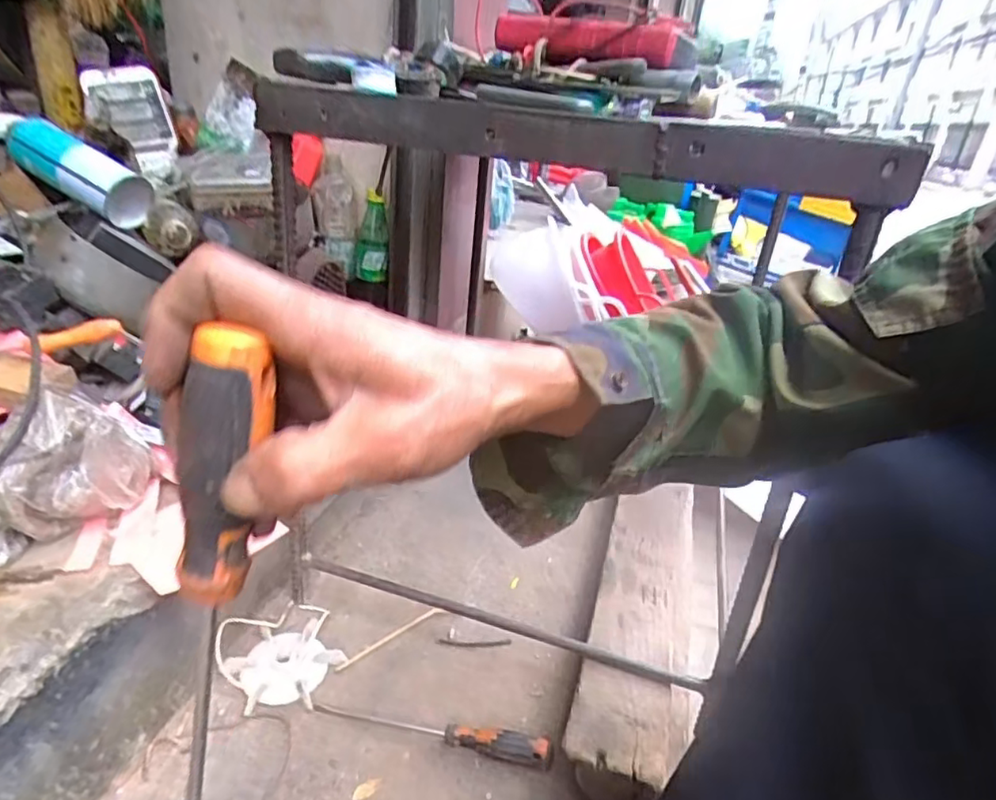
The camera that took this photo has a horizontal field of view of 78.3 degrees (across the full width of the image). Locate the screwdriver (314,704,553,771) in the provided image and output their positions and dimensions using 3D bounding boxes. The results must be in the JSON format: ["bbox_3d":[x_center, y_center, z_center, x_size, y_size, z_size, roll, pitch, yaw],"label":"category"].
[{"bbox_3d":[-0.071,0.340,0.629,0.249,0.032,0.024,9,27,7],"label":"screwdriver"}]

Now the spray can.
[{"bbox_3d":[-0.527,-0.289,0.762,0.198,0.063,0.064,31,30,2],"label":"spray can"}]

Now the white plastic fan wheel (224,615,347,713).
[{"bbox_3d":[-0.240,0.297,0.693,0.111,0.020,0.109,-18,35,-40],"label":"white plastic fan wheel"}]

